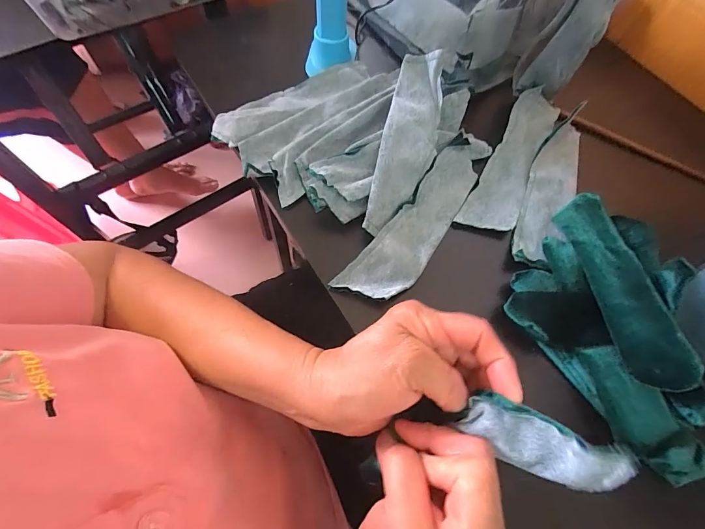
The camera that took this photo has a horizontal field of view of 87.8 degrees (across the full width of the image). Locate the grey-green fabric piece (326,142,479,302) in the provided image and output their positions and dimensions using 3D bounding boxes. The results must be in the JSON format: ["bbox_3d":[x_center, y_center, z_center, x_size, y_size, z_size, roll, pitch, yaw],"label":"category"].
[{"bbox_3d":[0.060,-0.039,0.332,0.052,0.019,0.180,34,68,12],"label":"grey-green fabric piece"}]

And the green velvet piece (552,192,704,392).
[{"bbox_3d":[0.215,0.013,0.299,0.041,0.011,0.170,-19,55,20],"label":"green velvet piece"}]

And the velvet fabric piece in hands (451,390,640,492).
[{"bbox_3d":[0.109,0.106,0.217,0.086,0.018,0.039,18,108,21],"label":"velvet fabric piece in hands"}]

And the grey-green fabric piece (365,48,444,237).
[{"bbox_3d":[0.051,-0.111,0.338,0.049,0.023,0.175,16,80,5],"label":"grey-green fabric piece"}]

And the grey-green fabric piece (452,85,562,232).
[{"bbox_3d":[0.167,-0.109,0.376,0.048,0.014,0.190,28,67,10],"label":"grey-green fabric piece"}]

